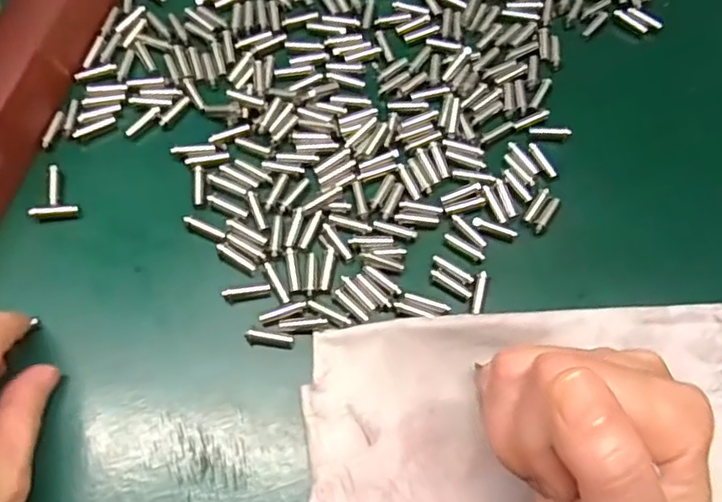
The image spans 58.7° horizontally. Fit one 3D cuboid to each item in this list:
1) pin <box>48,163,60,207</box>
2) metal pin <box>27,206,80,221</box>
[{"bbox_3d":[-0.144,-0.031,0.301,0.004,0.005,0.022,-8,67,-6],"label":"pin"},{"bbox_3d":[-0.142,-0.018,0.297,0.021,0.006,0.005,-6,66,-5],"label":"metal pin"}]

